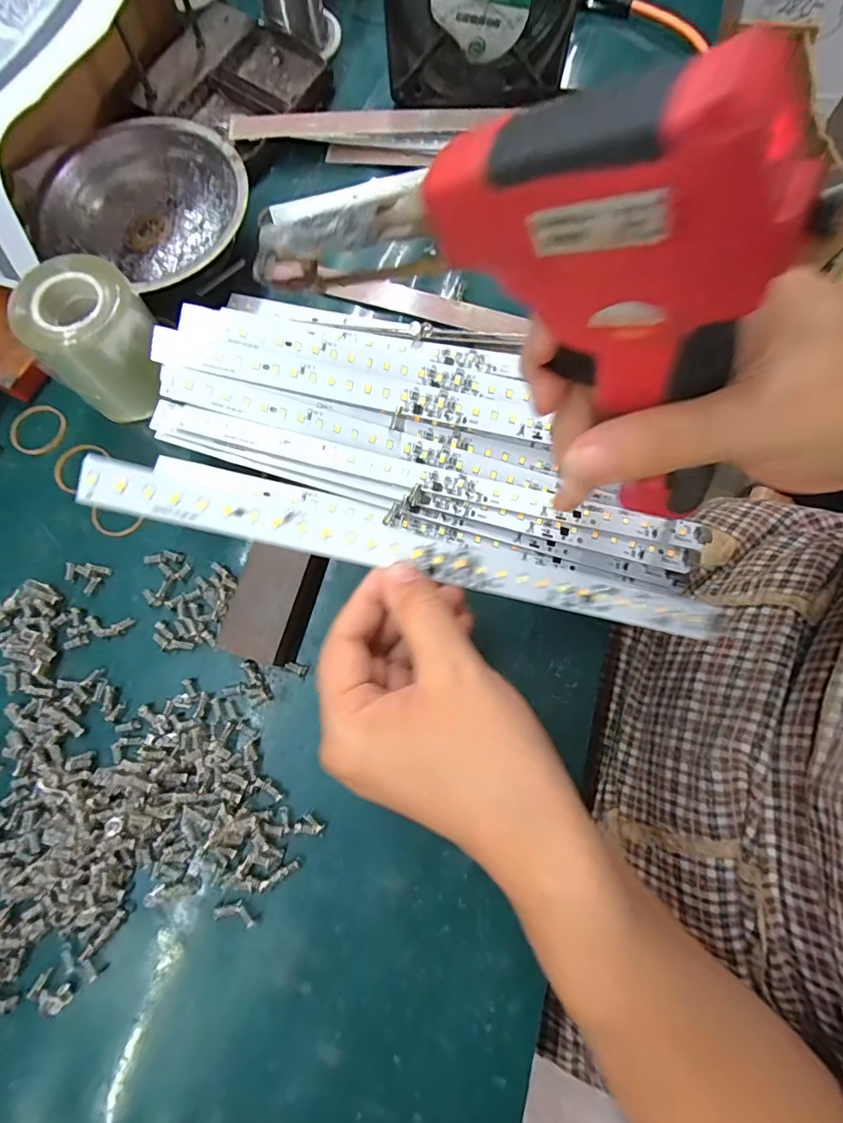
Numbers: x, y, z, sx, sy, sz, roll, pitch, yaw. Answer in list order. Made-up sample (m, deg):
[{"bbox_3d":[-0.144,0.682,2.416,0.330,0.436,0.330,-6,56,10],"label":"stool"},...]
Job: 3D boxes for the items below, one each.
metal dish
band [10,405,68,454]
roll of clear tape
[{"bbox_3d":[-0.171,-0.218,0.316,0.130,0.036,0.116,17,76,3],"label":"metal dish"},{"bbox_3d":[-0.232,-0.080,0.302,0.029,0.005,0.032,33,77,7],"label":"band"},{"bbox_3d":[-0.173,-0.118,0.273,0.052,0.065,0.057,0,75,-1],"label":"roll of clear tape"}]

